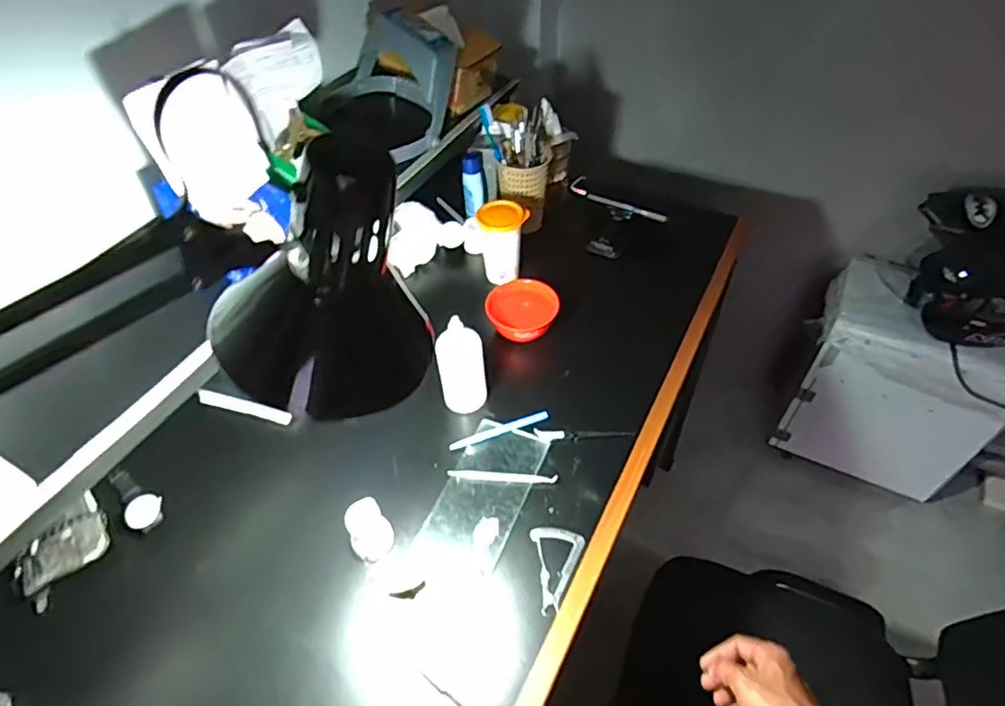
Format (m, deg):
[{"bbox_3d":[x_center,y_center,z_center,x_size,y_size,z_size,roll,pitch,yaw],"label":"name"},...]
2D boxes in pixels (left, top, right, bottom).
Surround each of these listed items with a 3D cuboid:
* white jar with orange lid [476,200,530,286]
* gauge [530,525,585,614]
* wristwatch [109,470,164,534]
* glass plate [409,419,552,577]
[{"bbox_3d":[0.001,-0.187,1.007,0.077,0.119,0.073,0,49,1],"label":"white jar with orange lid"},{"bbox_3d":[0.071,0.250,0.697,0.063,0.007,0.102,-6,49,-4],"label":"gauge"},{"bbox_3d":[-0.467,0.188,0.755,0.102,0.028,0.041,32,56,26],"label":"wristwatch"},{"bbox_3d":[-0.023,0.181,0.765,0.105,0.009,0.199,18,54,18],"label":"glass plate"}]

